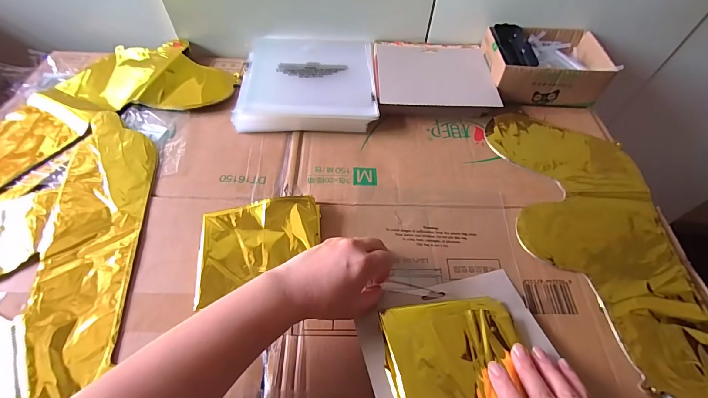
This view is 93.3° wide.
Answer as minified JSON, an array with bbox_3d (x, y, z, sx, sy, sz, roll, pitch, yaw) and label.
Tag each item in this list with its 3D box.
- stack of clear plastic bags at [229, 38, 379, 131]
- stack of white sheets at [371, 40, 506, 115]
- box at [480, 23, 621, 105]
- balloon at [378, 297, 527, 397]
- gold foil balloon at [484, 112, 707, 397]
[{"bbox_3d":[-0.077,-0.202,0.569,0.220,0.036,0.231,-2,55,-4],"label":"stack of clear plastic bags"},{"bbox_3d":[0.131,-0.207,0.569,0.188,0.037,0.168,2,54,-2],"label":"stack of white sheets"},{"bbox_3d":[0.321,-0.230,0.579,0.181,0.072,0.131,-1,55,-4],"label":"box"},{"bbox_3d":[0.100,0.158,0.315,0.139,0.018,0.129,2,43,-14],"label":"balloon"},{"bbox_3d":[0.313,0.043,0.430,0.197,0.010,0.426,2,54,-1],"label":"gold foil balloon"}]

